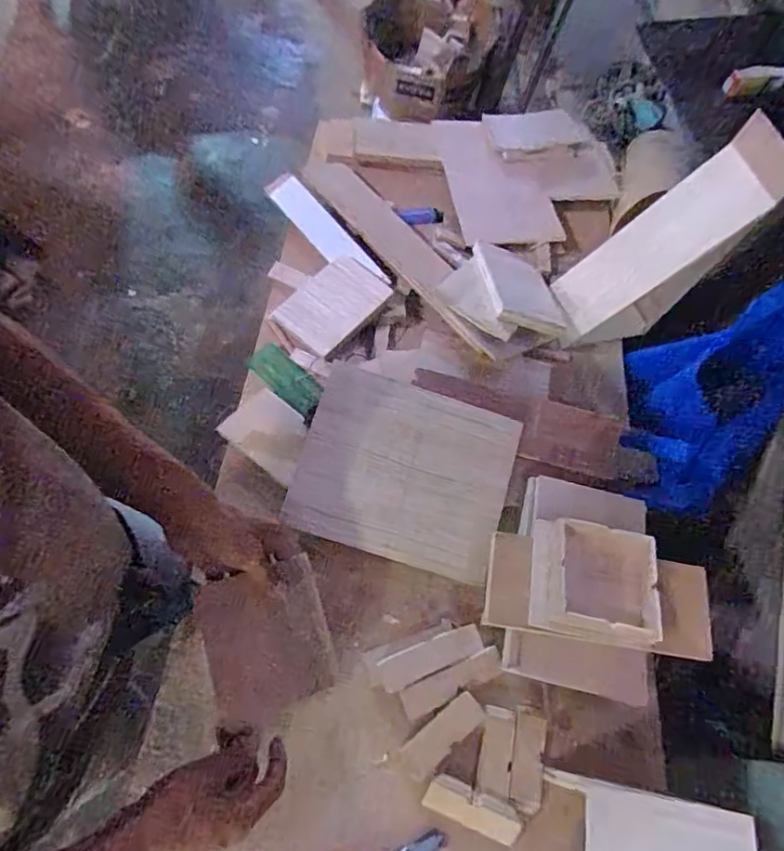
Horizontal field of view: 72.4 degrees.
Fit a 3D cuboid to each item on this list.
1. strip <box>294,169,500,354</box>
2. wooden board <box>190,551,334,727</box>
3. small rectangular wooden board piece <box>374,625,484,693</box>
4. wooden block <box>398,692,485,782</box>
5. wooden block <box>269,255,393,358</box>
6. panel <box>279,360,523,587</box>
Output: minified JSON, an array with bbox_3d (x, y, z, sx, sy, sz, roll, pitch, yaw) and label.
[{"bbox_3d":[0.016,-0.267,0.807,0.082,0.022,0.438,-30,72,-22],"label":"strip"},{"bbox_3d":[-0.116,0.205,0.508,0.111,0.020,0.132,-15,91,-23],"label":"wooden board"},{"bbox_3d":[0.042,0.250,0.580,0.113,0.004,0.034,-18,68,-17],"label":"small rectangular wooden board piece"},{"bbox_3d":[0.050,0.313,0.542,0.093,0.008,0.035,-33,73,-23],"label":"wooden block"},{"bbox_3d":[-0.087,-0.171,0.749,0.110,0.015,0.156,41,64,12],"label":"wooden block"},{"bbox_3d":[0.014,0.053,0.632,0.240,0.018,0.200,18,75,1],"label":"panel"}]

